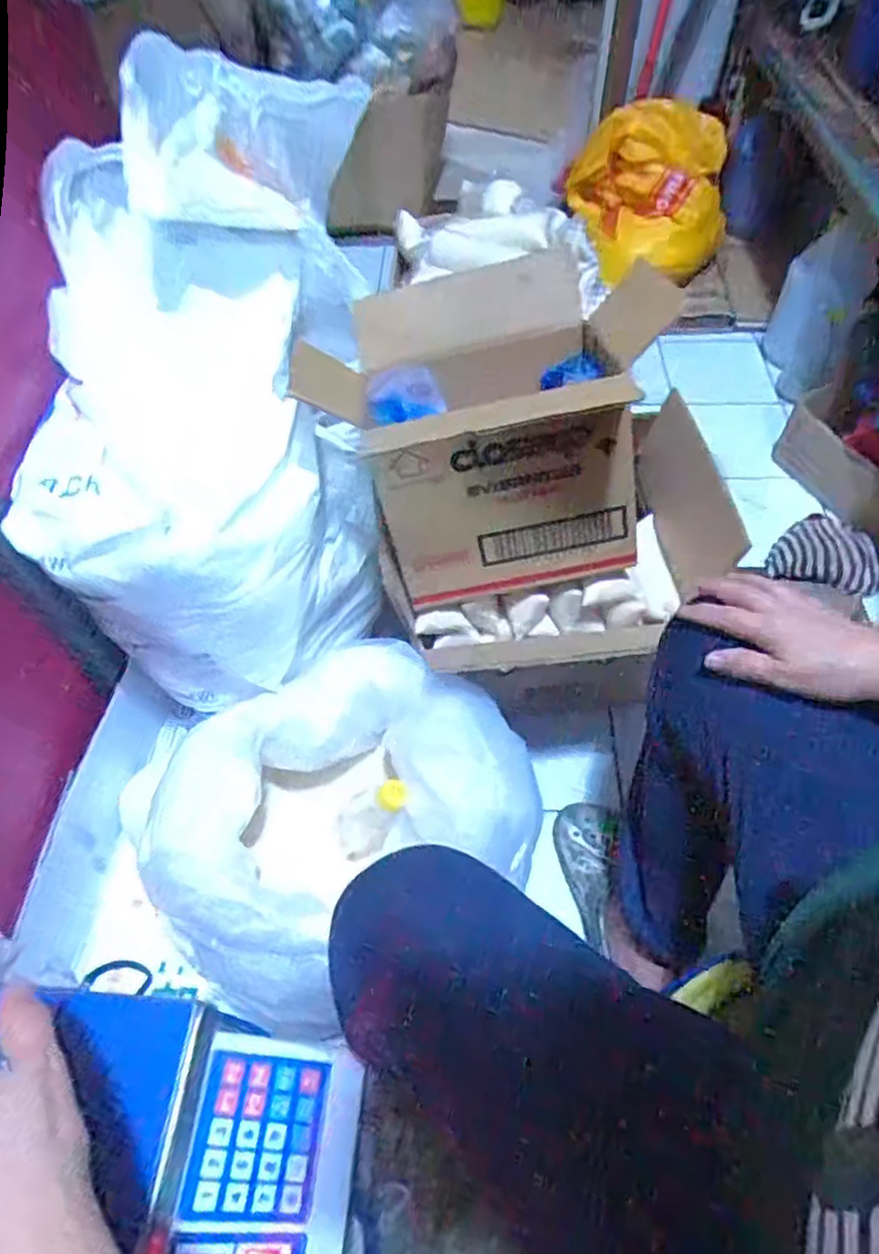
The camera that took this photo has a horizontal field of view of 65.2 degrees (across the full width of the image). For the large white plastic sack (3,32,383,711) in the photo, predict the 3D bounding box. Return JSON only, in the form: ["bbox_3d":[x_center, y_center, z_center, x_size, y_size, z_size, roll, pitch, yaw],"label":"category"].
[{"bbox_3d":[-0.245,-0.265,0.738,0.296,0.246,0.680,1,89,2],"label":"large white plastic sack"}]

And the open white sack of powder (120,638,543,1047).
[{"bbox_3d":[-0.098,0.238,0.775,0.347,0.286,0.315,-38,63,-22],"label":"open white sack of powder"}]

